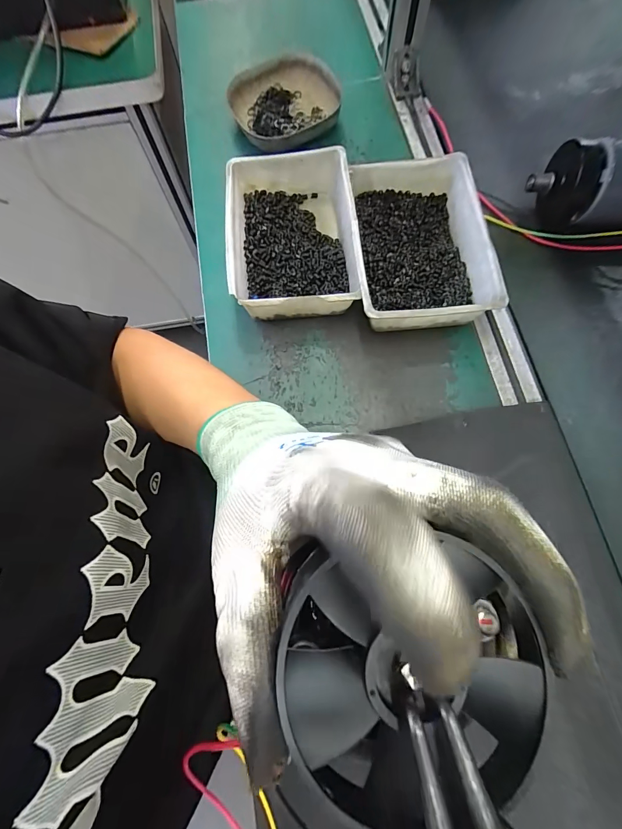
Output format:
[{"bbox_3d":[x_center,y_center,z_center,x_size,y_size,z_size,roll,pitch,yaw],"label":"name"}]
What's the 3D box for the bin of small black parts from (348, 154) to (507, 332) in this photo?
[{"bbox_3d":[0.118,-0.186,0.386,0.142,0.051,0.204,-1,73,2],"label":"bin of small black parts"}]

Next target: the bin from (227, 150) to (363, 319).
[{"bbox_3d":[-0.023,-0.202,0.399,0.141,0.054,0.202,-5,73,0],"label":"bin"}]

